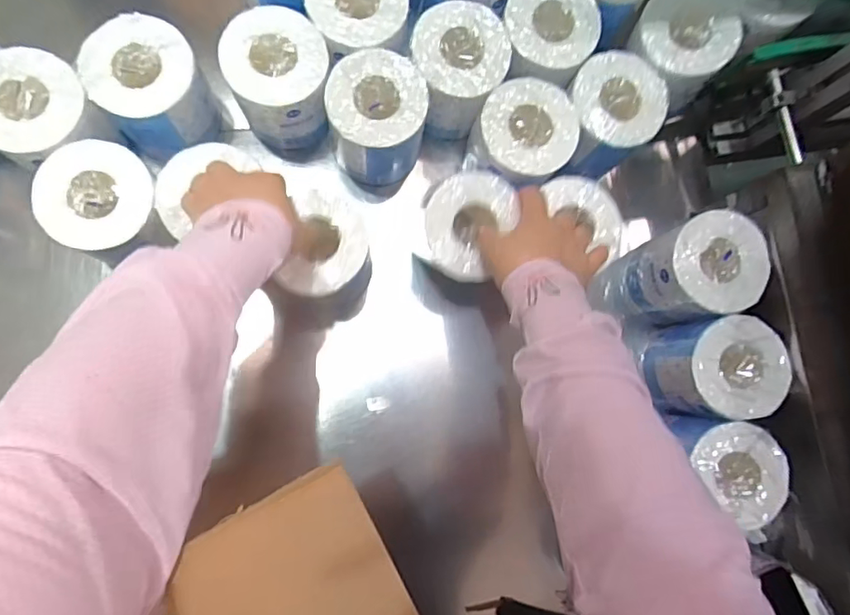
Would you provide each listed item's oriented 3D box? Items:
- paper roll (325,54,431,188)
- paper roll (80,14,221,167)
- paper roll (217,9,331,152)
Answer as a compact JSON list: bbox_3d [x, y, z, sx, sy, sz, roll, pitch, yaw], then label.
[{"bbox_3d":[-0.050,-0.194,0.575,0.094,0.110,0.098,1,82,-7],"label":"paper roll"},{"bbox_3d":[-0.272,-0.213,0.556,0.095,0.105,0.103,1,82,-7],"label":"paper roll"},{"bbox_3d":[-0.147,-0.230,0.570,0.094,0.106,0.103,1,82,-7],"label":"paper roll"}]

